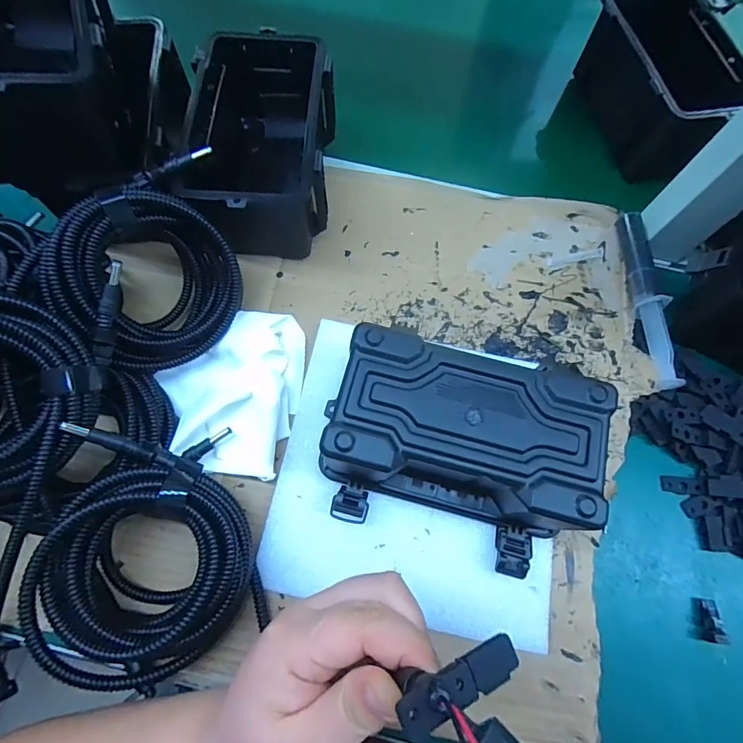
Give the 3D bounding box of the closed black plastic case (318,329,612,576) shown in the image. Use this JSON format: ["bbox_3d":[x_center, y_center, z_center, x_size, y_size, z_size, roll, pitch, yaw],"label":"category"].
[{"bbox_3d":[0.052,0.052,0.280,0.156,0.087,0.108,18,69,4],"label":"closed black plastic case"}]

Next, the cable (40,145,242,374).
[{"bbox_3d":[-0.153,-0.069,0.311,0.136,0.122,0.053,-39,30,-21],"label":"cable"}]

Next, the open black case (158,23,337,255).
[{"bbox_3d":[-0.092,-0.191,0.372,0.111,0.089,0.184,3,69,-2],"label":"open black case"}]

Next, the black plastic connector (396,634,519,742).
[{"bbox_3d":[0.033,0.109,0.152,0.051,0.008,0.016,-4,66,-33],"label":"black plastic connector"}]

